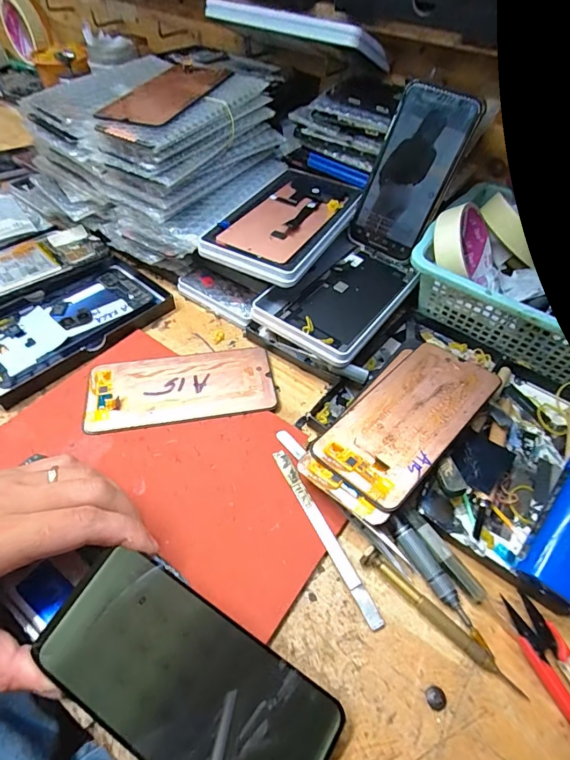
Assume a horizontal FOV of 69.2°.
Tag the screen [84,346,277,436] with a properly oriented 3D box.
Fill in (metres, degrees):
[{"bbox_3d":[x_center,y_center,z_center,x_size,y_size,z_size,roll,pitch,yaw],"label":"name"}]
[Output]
[{"bbox_3d":[-0.086,0.006,0.346,0.149,0.004,0.073,-10,53,-10],"label":"screen"}]

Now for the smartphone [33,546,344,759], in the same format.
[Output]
[{"bbox_3d":[-0.051,0.155,0.210,0.149,0.004,0.071,31,70,12],"label":"smartphone"}]

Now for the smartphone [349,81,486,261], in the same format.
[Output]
[{"bbox_3d":[0.118,-0.193,0.393,0.070,0.142,0.008,31,32,15],"label":"smartphone"}]

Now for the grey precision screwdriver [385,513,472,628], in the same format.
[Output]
[{"bbox_3d":[0.090,0.117,0.259,0.013,0.008,0.084,-24,57,-20],"label":"grey precision screwdriver"}]

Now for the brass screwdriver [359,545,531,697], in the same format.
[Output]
[{"bbox_3d":[0.091,0.141,0.245,0.106,0.008,0.011,36,59,22],"label":"brass screwdriver"}]

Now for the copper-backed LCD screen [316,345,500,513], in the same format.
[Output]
[{"bbox_3d":[0.092,0.025,0.304,0.068,0.004,0.146,35,60,30],"label":"copper-backed LCD screen"}]

